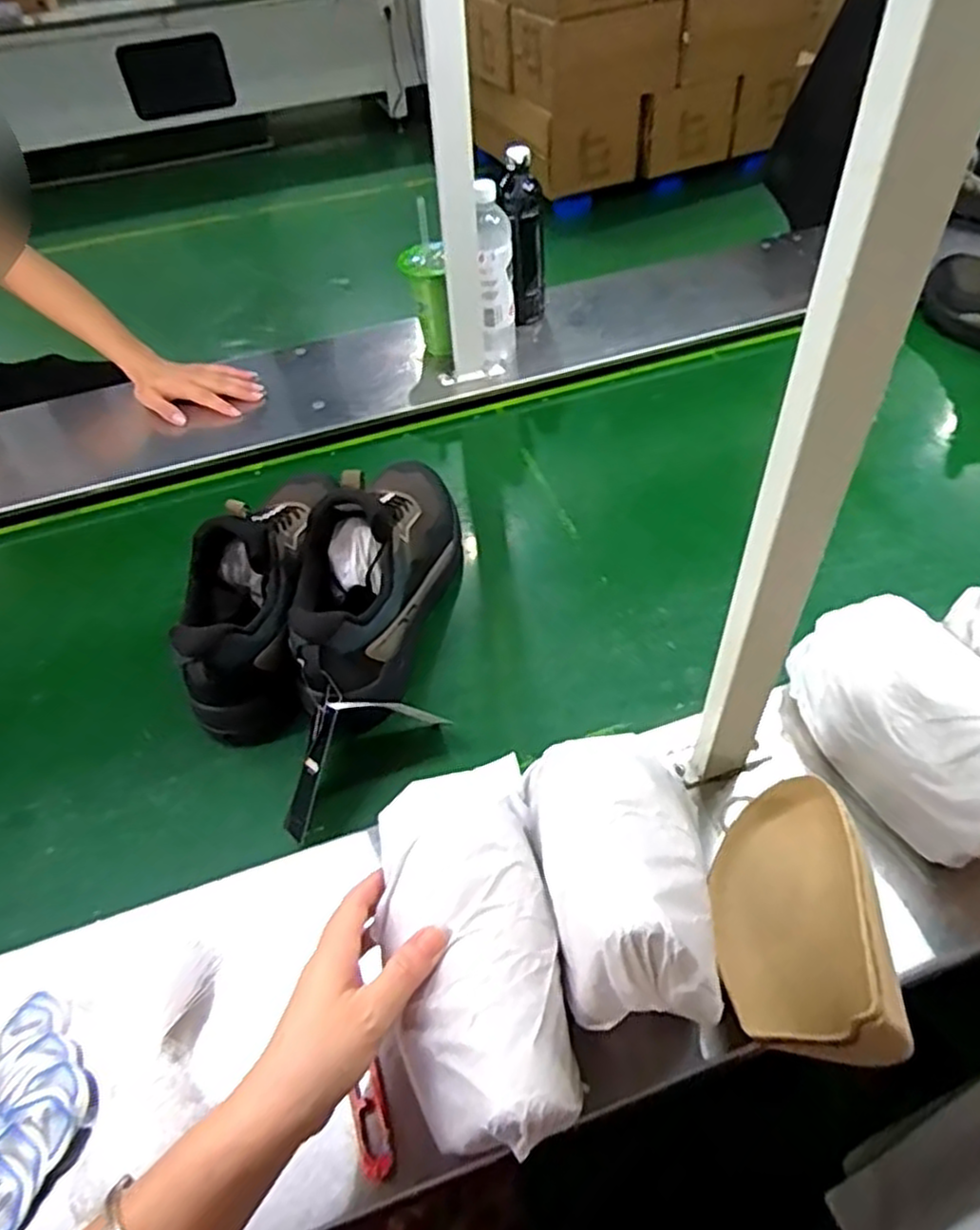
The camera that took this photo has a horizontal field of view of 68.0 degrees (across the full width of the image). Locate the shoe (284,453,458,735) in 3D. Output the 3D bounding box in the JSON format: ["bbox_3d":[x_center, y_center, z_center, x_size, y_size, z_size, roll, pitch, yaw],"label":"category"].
[{"bbox_3d":[-0.105,-0.059,0.711,0.104,0.164,0.315,9,51,12],"label":"shoe"}]

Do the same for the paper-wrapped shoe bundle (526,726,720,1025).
[{"bbox_3d":[0.078,0.143,0.440,0.097,0.074,0.177,-6,32,-1],"label":"paper-wrapped shoe bundle"}]

